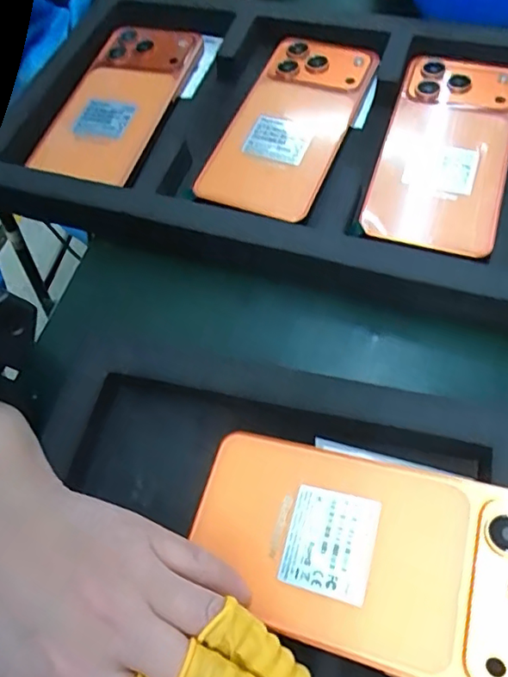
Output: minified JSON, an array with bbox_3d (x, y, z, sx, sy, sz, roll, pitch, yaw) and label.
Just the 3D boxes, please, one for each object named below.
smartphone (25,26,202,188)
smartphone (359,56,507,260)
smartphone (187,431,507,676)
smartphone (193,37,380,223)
[{"bbox_3d":[-0.096,-0.171,0.390,0.072,0.015,0.147,15,63,12],"label":"smartphone"},{"bbox_3d":[0.120,-0.118,0.339,0.076,0.016,0.158,15,63,12],"label":"smartphone"},{"bbox_3d":[0.051,0.087,0.218,0.162,0.011,0.078,12,62,25],"label":"smartphone"},{"bbox_3d":[0.024,-0.145,0.357,0.076,0.010,0.150,20,64,14],"label":"smartphone"}]

